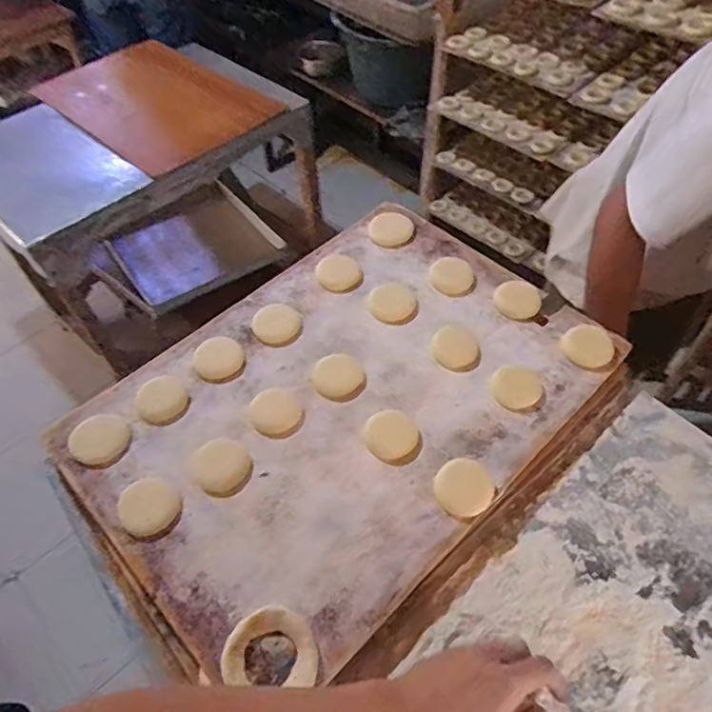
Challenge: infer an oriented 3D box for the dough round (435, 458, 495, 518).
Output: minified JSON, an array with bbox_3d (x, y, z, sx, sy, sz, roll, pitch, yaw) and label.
[{"bbox_3d":[0.116,0.141,0.591,0.059,0.007,0.061,-1,55,2],"label":"dough round"}]

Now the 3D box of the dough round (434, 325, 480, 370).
[{"bbox_3d":[0.127,-0.014,0.708,0.056,0.004,0.067,-11,55,-5],"label":"dough round"}]

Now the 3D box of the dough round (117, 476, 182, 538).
[{"bbox_3d":[-0.222,0.162,0.588,0.058,0.017,0.058,-1,55,2],"label":"dough round"}]

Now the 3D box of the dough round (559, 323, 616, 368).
[{"bbox_3d":[0.292,-0.014,0.691,0.057,0.014,0.058,-1,55,2],"label":"dough round"}]

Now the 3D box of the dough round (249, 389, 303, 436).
[{"bbox_3d":[-0.097,0.066,0.652,0.056,0.007,0.062,-38,61,-22],"label":"dough round"}]

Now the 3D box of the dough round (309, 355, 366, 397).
[{"bbox_3d":[-0.025,0.024,0.686,0.059,0.005,0.061,-1,55,2],"label":"dough round"}]

